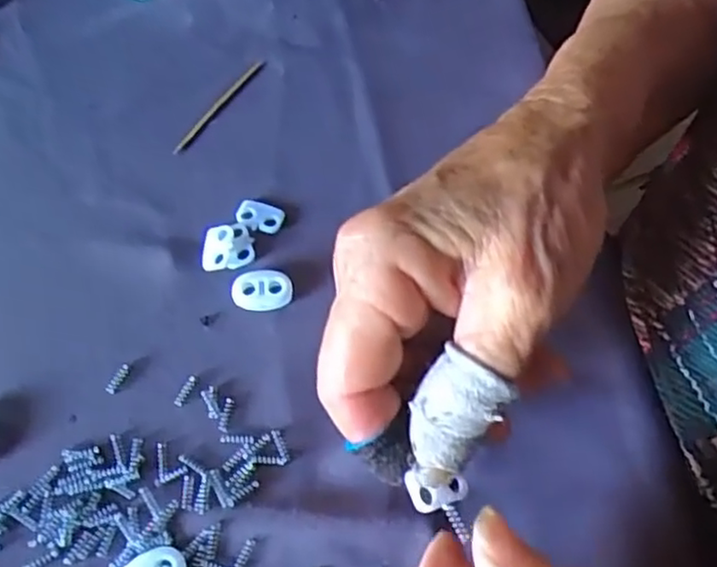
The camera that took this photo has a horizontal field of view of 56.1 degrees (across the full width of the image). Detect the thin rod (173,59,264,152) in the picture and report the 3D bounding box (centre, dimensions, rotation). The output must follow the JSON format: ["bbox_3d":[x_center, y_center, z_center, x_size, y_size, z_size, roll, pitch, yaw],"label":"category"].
[{"bbox_3d":[-0.061,-0.078,0.295,0.005,0.005,0.058,34,69,13],"label":"thin rod"}]

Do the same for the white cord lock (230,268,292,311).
[{"bbox_3d":[-0.037,0.003,0.259,0.023,0.006,0.015,-1,65,-1],"label":"white cord lock"}]

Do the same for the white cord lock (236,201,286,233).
[{"bbox_3d":[-0.040,-0.027,0.272,0.019,0.004,0.012,13,66,5],"label":"white cord lock"}]

